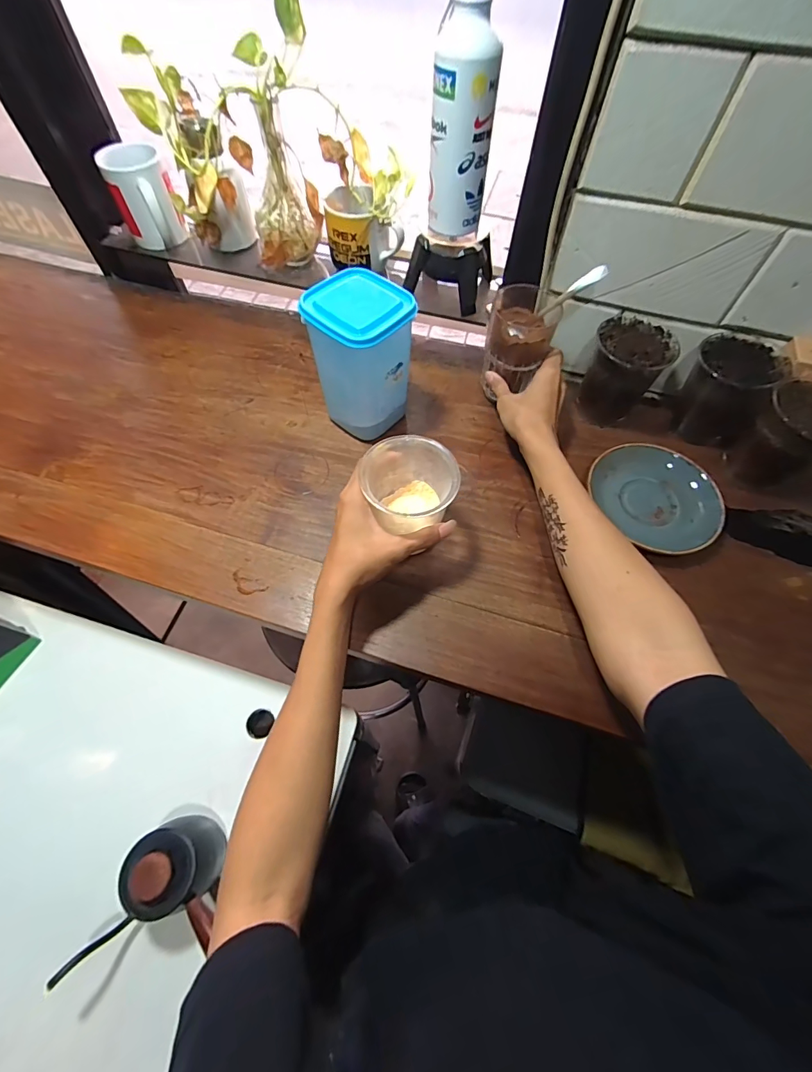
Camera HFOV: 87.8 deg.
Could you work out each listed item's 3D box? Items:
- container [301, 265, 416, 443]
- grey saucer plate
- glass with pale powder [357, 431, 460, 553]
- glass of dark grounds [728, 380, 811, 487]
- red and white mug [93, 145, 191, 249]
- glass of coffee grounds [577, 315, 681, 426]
[{"bbox_3d":[-0.051,-0.191,0.477,0.091,0.157,0.090,36,67,16],"label":"container"},{"bbox_3d":[0.284,-0.046,0.475,0.120,0.023,0.135,-24,65,-13],"label":"grey saucer plate"},{"bbox_3d":[0.002,-0.042,0.411,0.083,0.079,0.080,1,62,-1],"label":"glass with pale powder"},{"bbox_3d":[0.421,-0.107,0.469,0.071,0.093,0.085,-34,68,-18],"label":"glass of dark grounds"},{"bbox_3d":[-0.355,-0.455,0.576,0.076,0.090,0.102,-24,65,-14],"label":"red and white mug"},{"bbox_3d":[0.262,-0.201,0.522,0.086,0.101,0.083,21,63,9],"label":"glass of coffee grounds"}]

